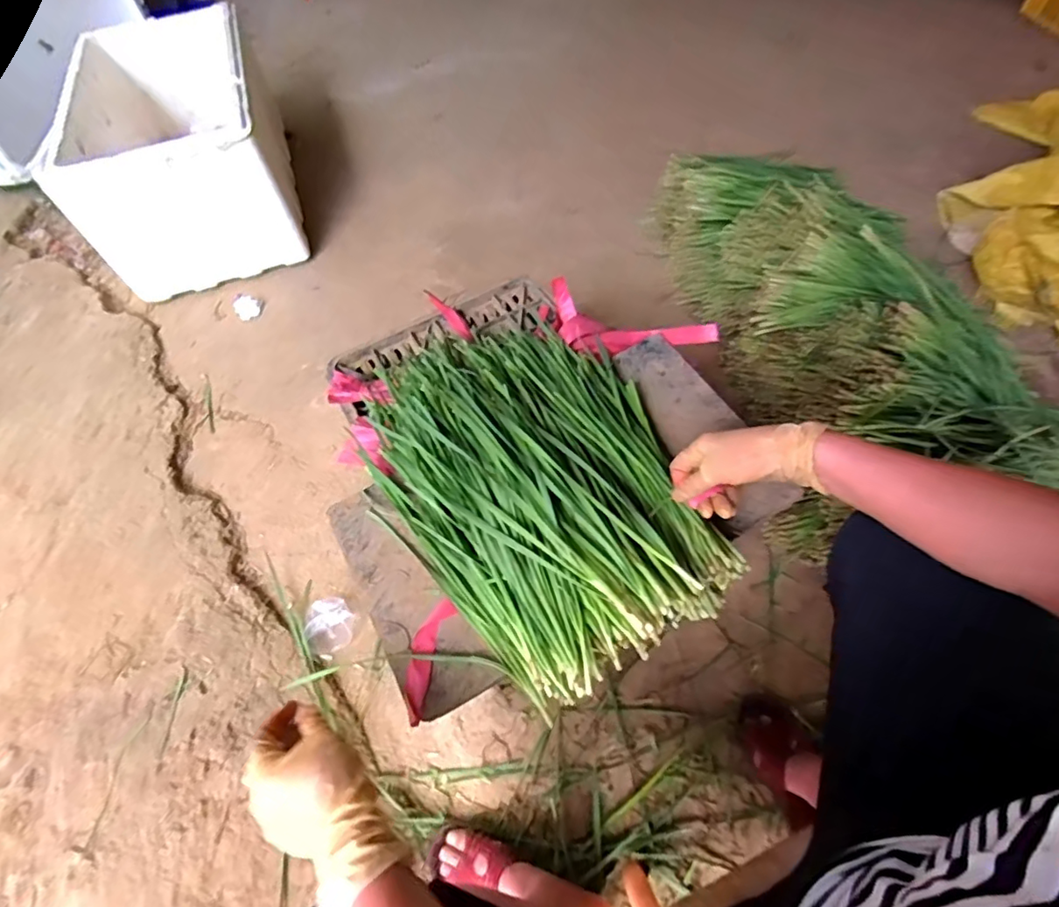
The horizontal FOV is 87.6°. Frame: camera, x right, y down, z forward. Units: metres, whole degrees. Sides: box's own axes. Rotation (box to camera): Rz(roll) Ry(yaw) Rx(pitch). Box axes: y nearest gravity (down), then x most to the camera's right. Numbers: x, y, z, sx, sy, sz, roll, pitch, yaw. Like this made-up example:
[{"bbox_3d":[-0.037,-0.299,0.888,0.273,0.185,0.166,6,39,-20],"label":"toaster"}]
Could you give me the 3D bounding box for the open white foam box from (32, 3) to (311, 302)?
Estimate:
[{"bbox_3d":[-0.782,-0.716,1.273,0.377,0.298,0.659,-18,57,-7],"label":"open white foam box"}]

